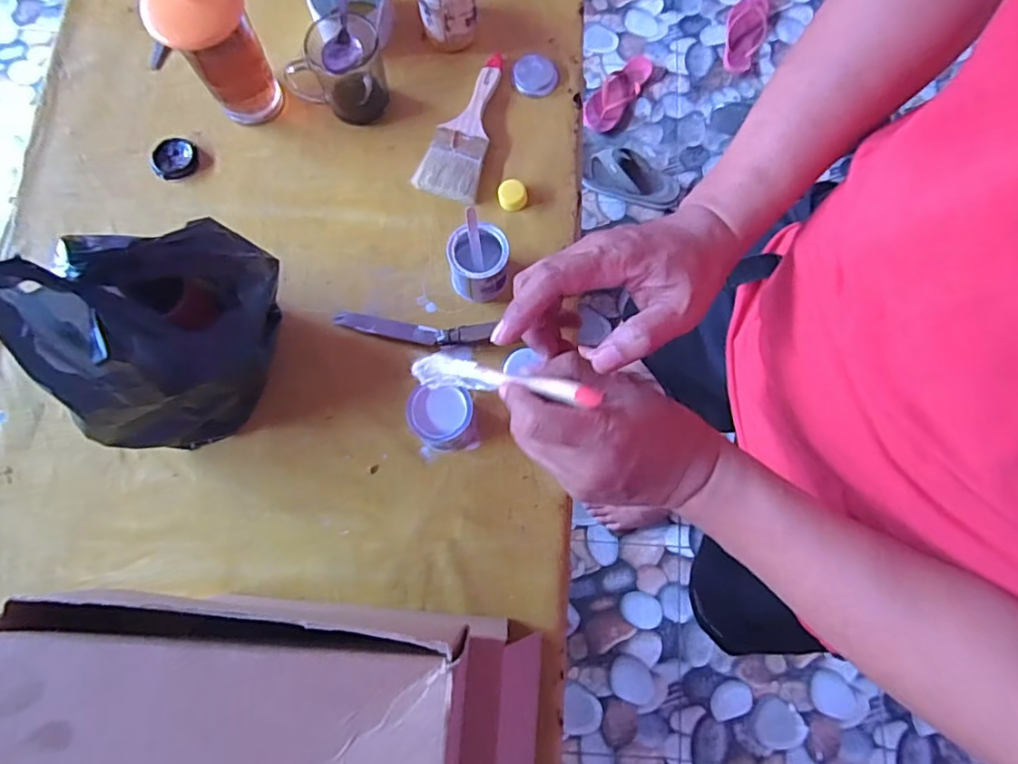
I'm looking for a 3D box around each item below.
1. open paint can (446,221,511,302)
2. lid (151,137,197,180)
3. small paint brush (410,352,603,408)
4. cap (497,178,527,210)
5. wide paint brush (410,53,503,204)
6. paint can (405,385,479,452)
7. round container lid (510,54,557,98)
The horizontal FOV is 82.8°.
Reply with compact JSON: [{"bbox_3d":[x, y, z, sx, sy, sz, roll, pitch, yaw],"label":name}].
[{"bbox_3d":[-0.029,-0.115,0.560,0.056,0.053,0.057,-7,77,-3],"label":"open paint can"},{"bbox_3d":[-0.355,-0.237,0.611,0.045,0.008,0.043,0,77,-2],"label":"lid"},{"bbox_3d":[-0.009,-0.002,0.366,0.157,0.023,0.019,7,72,48],"label":"small paint brush"},{"bbox_3d":[0.004,-0.194,0.599,0.029,0.011,0.028,-7,77,-3],"label":"cap"},{"bbox_3d":[-0.041,-0.275,0.618,0.064,0.009,0.174,20,77,3],"label":"wide paint brush"},{"bbox_3d":[-0.059,0.036,0.520,0.058,0.050,0.048,-9,77,-4],"label":"paint can"},{"bbox_3d":[0.028,-0.340,0.639,0.049,0.008,0.049,0,77,-2],"label":"round container lid"}]

